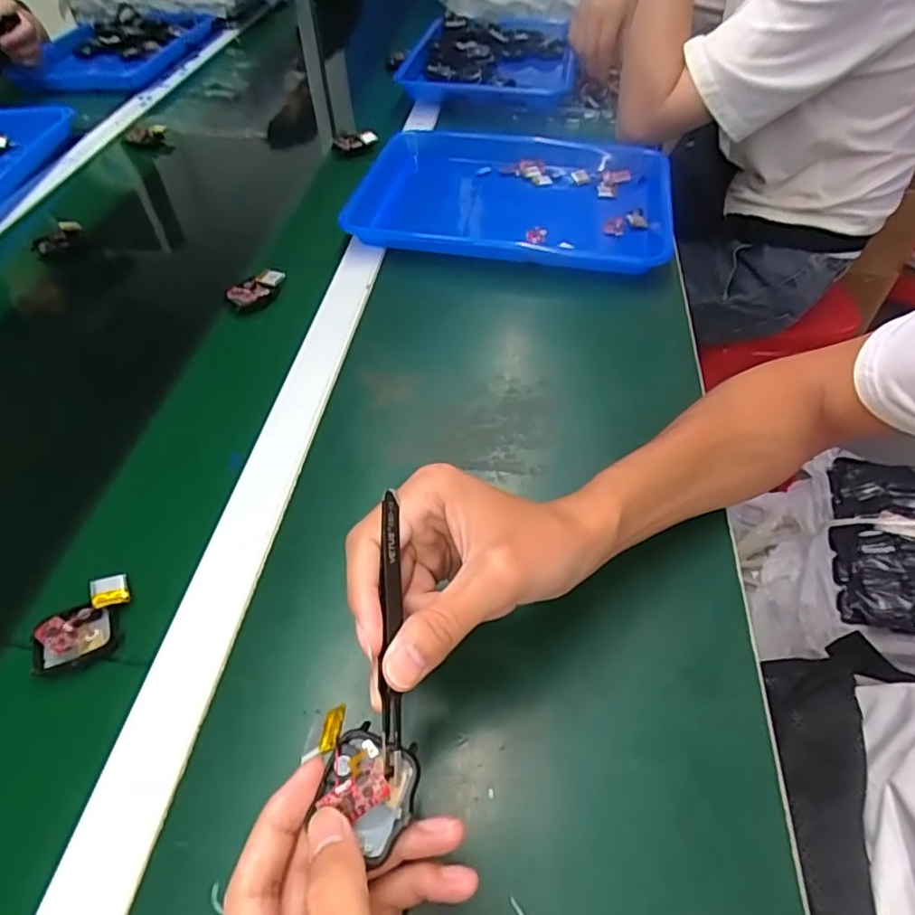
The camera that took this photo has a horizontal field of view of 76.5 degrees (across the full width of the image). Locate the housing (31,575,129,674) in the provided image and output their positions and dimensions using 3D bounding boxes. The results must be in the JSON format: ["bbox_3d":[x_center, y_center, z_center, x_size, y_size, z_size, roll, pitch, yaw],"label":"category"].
[{"bbox_3d":[-0.222,0.096,0.343,0.046,0.008,0.052,-9,51,-6],"label":"housing"}]

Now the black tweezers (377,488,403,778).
[{"bbox_3d":[-0.029,0.071,0.247,0.008,0.010,0.114,-2,76,0],"label":"black tweezers"}]

